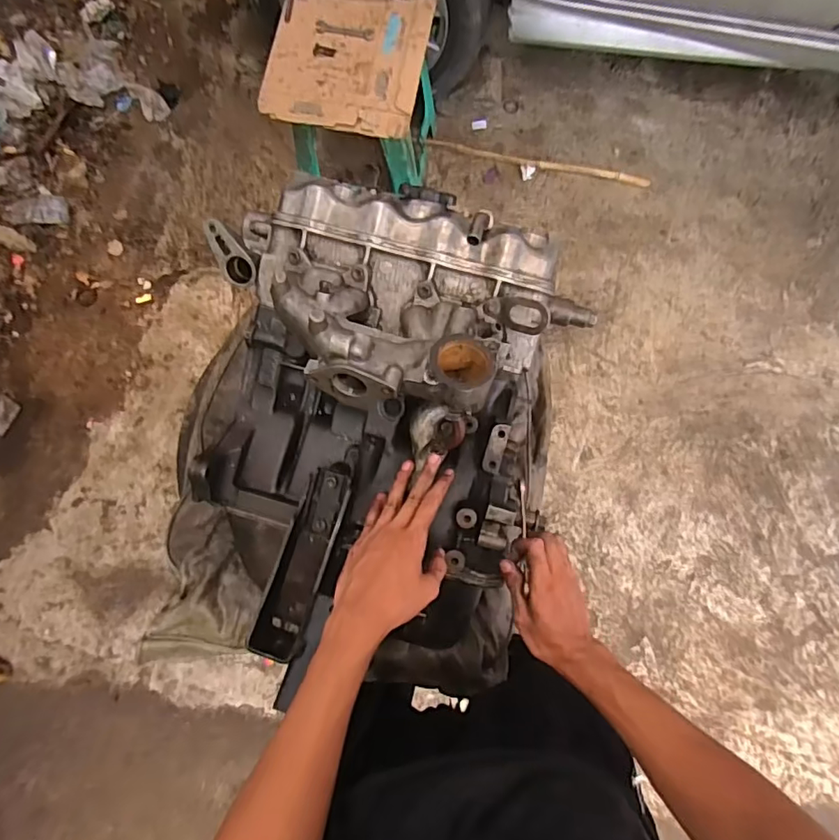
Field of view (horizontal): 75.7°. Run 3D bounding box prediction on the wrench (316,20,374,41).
[{"bbox_3d":[-0.144,-0.752,1.045,0.113,0.006,0.026,11,80,6],"label":"wrench"}]

